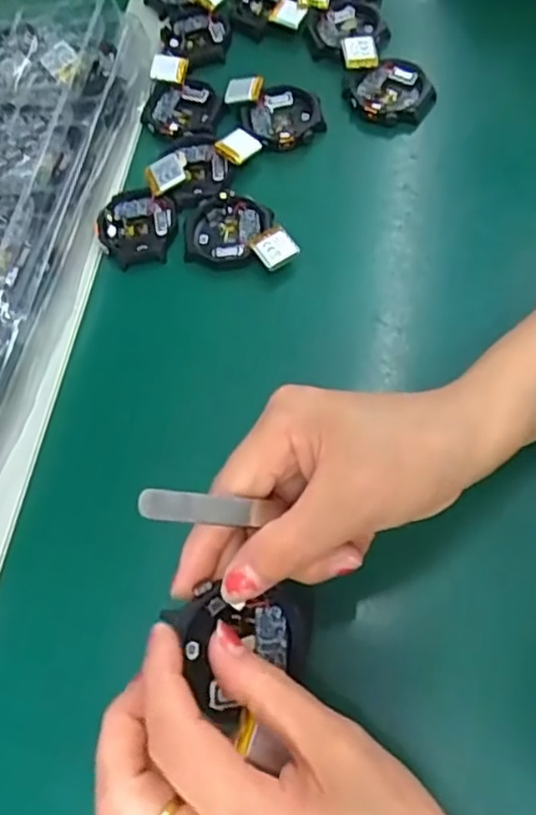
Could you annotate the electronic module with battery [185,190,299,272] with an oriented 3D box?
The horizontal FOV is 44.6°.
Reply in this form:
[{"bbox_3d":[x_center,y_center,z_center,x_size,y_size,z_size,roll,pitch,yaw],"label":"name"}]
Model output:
[{"bbox_3d":[-0.016,-0.105,0.385,0.071,0.014,0.047,11,68,13],"label":"electronic module with battery"}]

